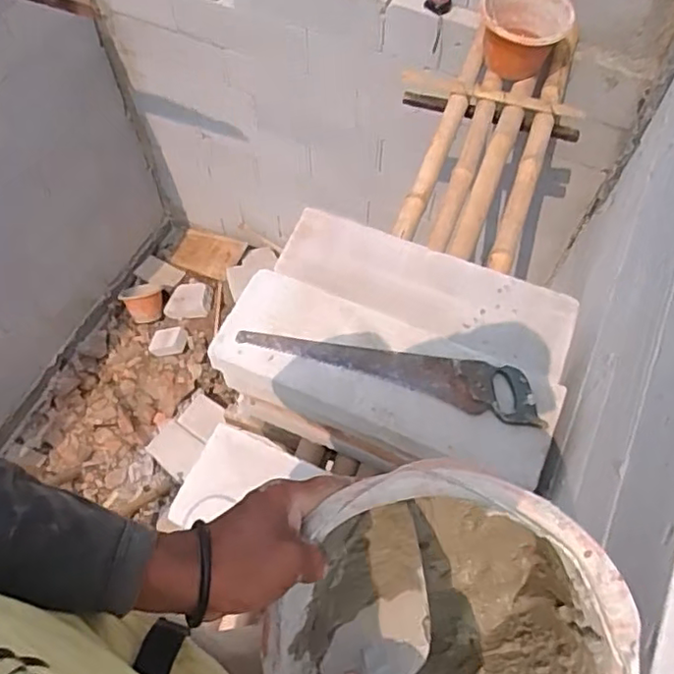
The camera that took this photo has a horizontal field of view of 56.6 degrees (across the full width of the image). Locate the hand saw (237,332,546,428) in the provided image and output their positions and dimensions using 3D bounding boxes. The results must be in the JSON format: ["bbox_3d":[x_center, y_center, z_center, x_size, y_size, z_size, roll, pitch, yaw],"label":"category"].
[{"bbox_3d":[0.086,0.052,1.074,0.517,0.028,0.090,12,64,6],"label":"hand saw"}]

